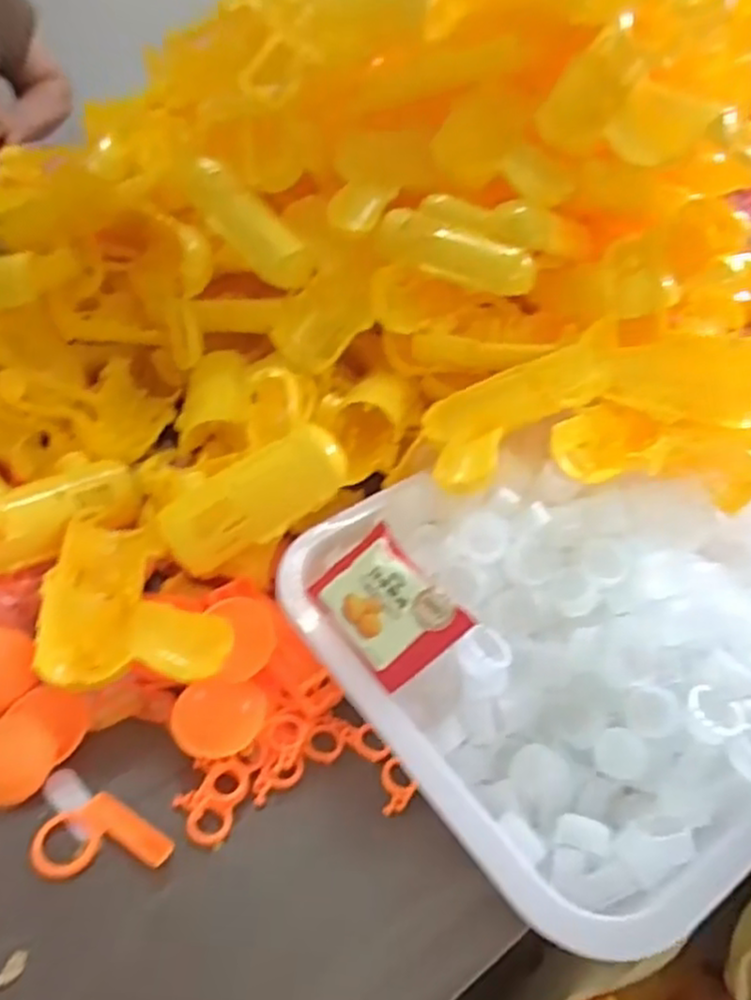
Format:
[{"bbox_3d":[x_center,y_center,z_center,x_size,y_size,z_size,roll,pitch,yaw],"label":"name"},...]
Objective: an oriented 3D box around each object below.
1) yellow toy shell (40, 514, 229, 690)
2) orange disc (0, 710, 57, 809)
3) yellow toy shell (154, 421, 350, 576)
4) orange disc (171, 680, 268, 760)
[{"bbox_3d":[-0.156,0.066,0.478,0.119,0.036,0.127,-2,45,-8],"label":"yellow toy shell"},{"bbox_3d":[-0.220,0.157,0.435,0.052,0.014,0.052,-2,60,4],"label":"orange disc"},{"bbox_3d":[-0.082,-0.004,0.489,0.128,0.039,0.052,-32,53,-4],"label":"yellow toy shell"},{"bbox_3d":[-0.095,0.134,0.441,0.054,0.007,0.045,2,83,-11],"label":"orange disc"}]

